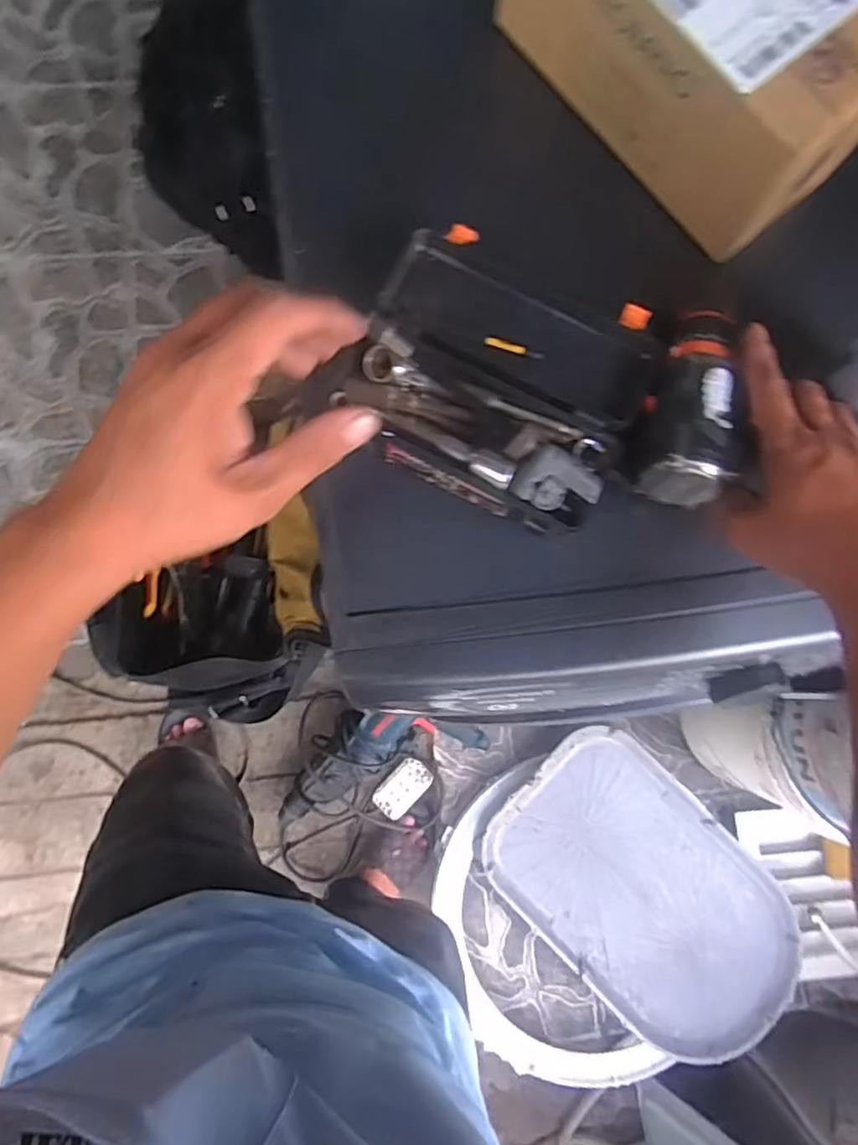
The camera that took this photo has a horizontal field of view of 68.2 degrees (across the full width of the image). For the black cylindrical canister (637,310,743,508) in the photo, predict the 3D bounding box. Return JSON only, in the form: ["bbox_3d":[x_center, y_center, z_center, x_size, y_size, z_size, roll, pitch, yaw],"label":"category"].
[{"bbox_3d":[0.166,-0.106,0.399,0.056,0.047,0.120,11,84,-5],"label":"black cylindrical canister"}]

